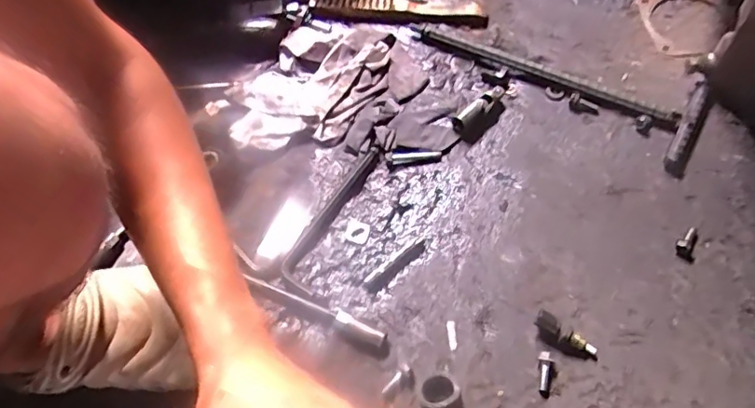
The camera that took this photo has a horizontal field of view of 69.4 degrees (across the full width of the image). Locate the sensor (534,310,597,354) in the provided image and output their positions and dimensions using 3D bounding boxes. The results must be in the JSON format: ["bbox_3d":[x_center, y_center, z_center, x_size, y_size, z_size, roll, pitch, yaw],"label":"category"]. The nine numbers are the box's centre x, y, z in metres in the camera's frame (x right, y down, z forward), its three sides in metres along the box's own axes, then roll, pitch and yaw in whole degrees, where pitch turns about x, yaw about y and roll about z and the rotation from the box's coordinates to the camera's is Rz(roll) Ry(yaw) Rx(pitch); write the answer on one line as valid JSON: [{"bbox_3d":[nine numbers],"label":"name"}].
[{"bbox_3d":[0.169,0.116,0.489,0.058,0.015,0.013,31,66,-1],"label":"sensor"}]

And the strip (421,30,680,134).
[{"bbox_3d":[0.194,-0.153,0.641,0.308,0.016,0.024,26,65,18],"label":"strip"}]

